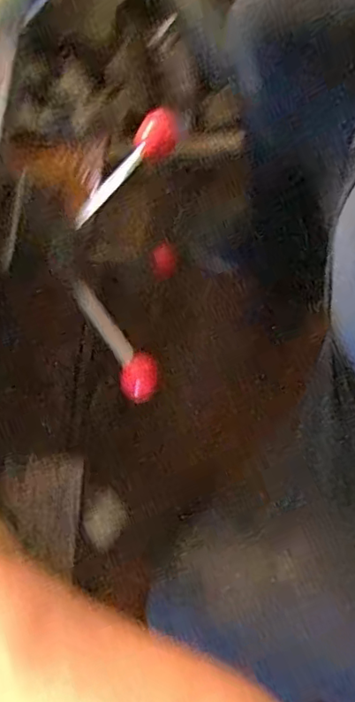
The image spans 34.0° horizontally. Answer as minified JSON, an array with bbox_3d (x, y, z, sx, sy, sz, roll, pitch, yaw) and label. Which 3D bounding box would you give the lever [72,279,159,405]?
[{"bbox_3d":[-0.057,-0.011,0.537,0.035,0.033,0.123,-31,79,-8],"label":"lever"}]

